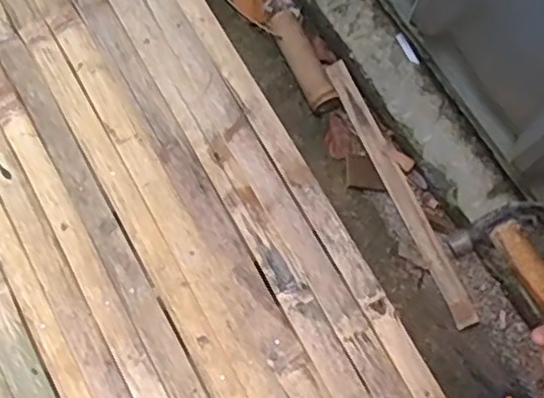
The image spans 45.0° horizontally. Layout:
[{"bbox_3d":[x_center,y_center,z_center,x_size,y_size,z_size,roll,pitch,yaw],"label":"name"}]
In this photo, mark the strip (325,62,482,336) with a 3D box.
[{"bbox_3d":[0.207,-0.021,1.067,0.037,0.015,0.481,-23,75,-8],"label":"strip"}]

